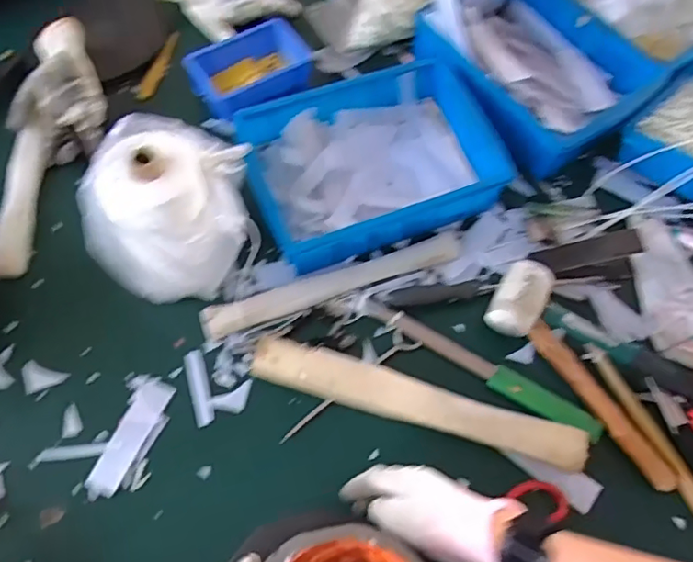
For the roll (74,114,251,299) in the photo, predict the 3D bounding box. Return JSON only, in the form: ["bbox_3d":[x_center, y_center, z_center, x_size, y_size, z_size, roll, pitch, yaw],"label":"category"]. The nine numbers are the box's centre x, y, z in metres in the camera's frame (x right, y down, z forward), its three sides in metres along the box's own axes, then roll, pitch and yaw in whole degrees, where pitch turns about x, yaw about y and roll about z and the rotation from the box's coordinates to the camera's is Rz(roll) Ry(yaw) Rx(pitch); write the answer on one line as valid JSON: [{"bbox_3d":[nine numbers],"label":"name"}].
[{"bbox_3d":[-0.183,-0.073,0.576,0.161,0.159,0.142,-3,61,-4],"label":"roll"}]

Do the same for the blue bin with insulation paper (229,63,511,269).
[{"bbox_3d":[0.025,-0.144,0.681,0.287,0.082,0.202,-22,64,-14],"label":"blue bin with insulation paper"}]

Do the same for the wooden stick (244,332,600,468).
[{"bbox_3d":[0.070,0.122,0.567,0.334,0.025,0.039,16,62,6],"label":"wooden stick"}]

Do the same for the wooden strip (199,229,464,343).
[{"bbox_3d":[-0.010,0.000,0.636,0.300,0.023,0.033,-19,64,-12],"label":"wooden strip"}]

